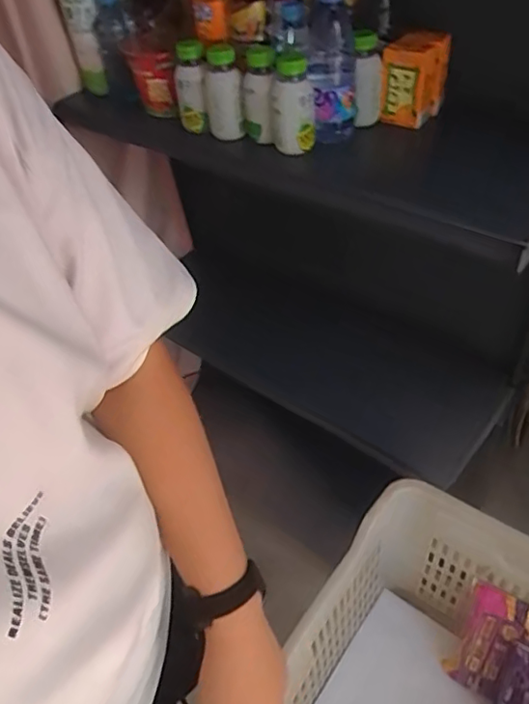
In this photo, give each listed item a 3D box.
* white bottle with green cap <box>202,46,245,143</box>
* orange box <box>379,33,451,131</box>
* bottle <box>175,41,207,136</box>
[{"bbox_3d":[-0.063,-0.383,0.845,0.051,0.123,0.046,-10,45,-3],"label":"white bottle with green cap"},{"bbox_3d":[0.225,-0.407,0.848,0.079,0.108,0.078,28,54,29],"label":"orange box"},{"bbox_3d":[-0.112,-0.406,0.864,0.047,0.127,0.045,-10,45,-3],"label":"bottle"}]

